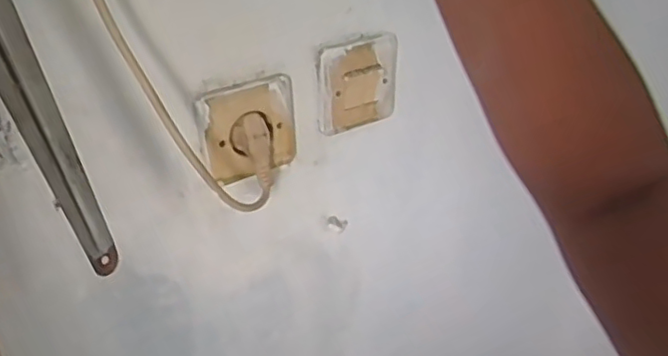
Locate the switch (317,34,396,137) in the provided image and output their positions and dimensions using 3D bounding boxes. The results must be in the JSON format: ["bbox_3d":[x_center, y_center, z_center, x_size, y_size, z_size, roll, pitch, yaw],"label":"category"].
[{"bbox_3d":[0.023,-0.084,0.546,0.082,0.078,0.013,-22,35,-29],"label":"switch"}]

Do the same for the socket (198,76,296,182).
[{"bbox_3d":[-0.066,-0.038,0.497,0.081,0.075,0.023,-17,33,-23],"label":"socket"}]

